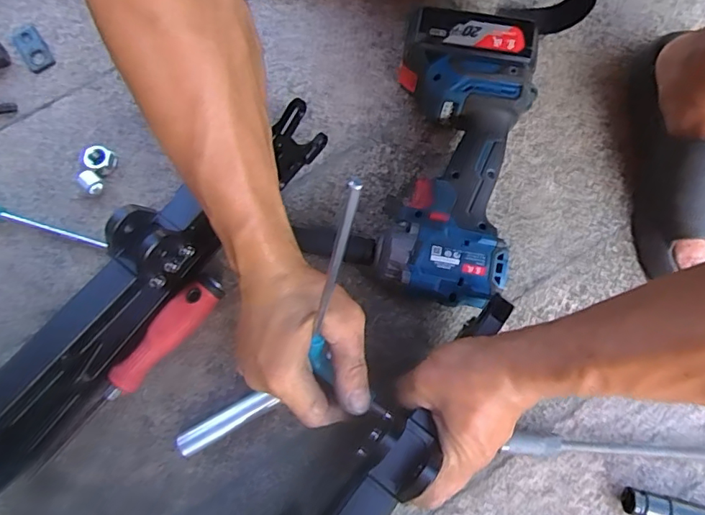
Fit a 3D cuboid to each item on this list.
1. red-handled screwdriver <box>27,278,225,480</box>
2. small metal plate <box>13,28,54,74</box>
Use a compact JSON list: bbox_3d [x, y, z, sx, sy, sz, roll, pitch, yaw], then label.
[{"bbox_3d":[-0.185,0.097,0.430,0.026,0.031,0.202,39,79,10],"label":"red-handled screwdriver"},{"bbox_3d":[-0.324,-0.210,0.525,0.026,0.008,0.052,-32,77,-7],"label":"small metal plate"}]

